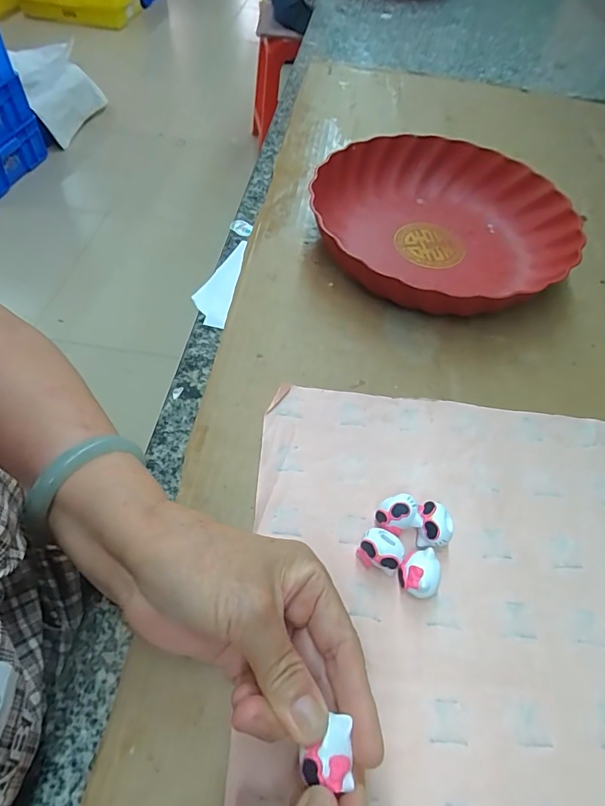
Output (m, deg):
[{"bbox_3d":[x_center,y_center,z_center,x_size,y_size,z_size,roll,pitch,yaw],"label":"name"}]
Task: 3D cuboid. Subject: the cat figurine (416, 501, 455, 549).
[{"bbox_3d":[0.080,0.076,0.274,0.020,0.022,0.024,8,56,1],"label":"cat figurine"}]

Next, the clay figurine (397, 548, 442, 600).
[{"bbox_3d":[0.067,0.098,0.258,0.022,0.019,0.025,10,56,2],"label":"clay figurine"}]

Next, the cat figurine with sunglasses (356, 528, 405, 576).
[{"bbox_3d":[0.046,0.087,0.263,0.024,0.020,0.019,28,58,14],"label":"cat figurine with sunglasses"}]

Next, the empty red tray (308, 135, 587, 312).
[{"bbox_3d":[0.129,-0.171,0.429,0.235,0.049,0.246,21,57,9],"label":"empty red tray"}]

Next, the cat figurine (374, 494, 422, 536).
[{"bbox_3d":[0.057,0.070,0.273,0.023,0.027,0.020,-15,58,-15],"label":"cat figurine"}]

